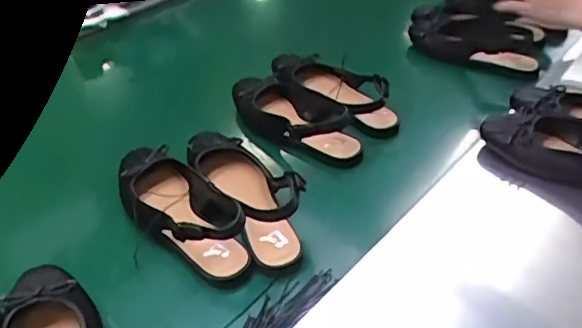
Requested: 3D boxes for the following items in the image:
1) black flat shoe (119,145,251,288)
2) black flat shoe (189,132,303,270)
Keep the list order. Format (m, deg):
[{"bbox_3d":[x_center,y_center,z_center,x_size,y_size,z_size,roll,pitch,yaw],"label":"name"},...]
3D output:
[{"bbox_3d":[-0.145,0.049,0.698,0.093,0.075,0.274,-30,44,-28],"label":"black flat shoe"},{"bbox_3d":[-0.062,0.014,0.700,0.085,0.068,0.273,-22,41,-20],"label":"black flat shoe"}]

